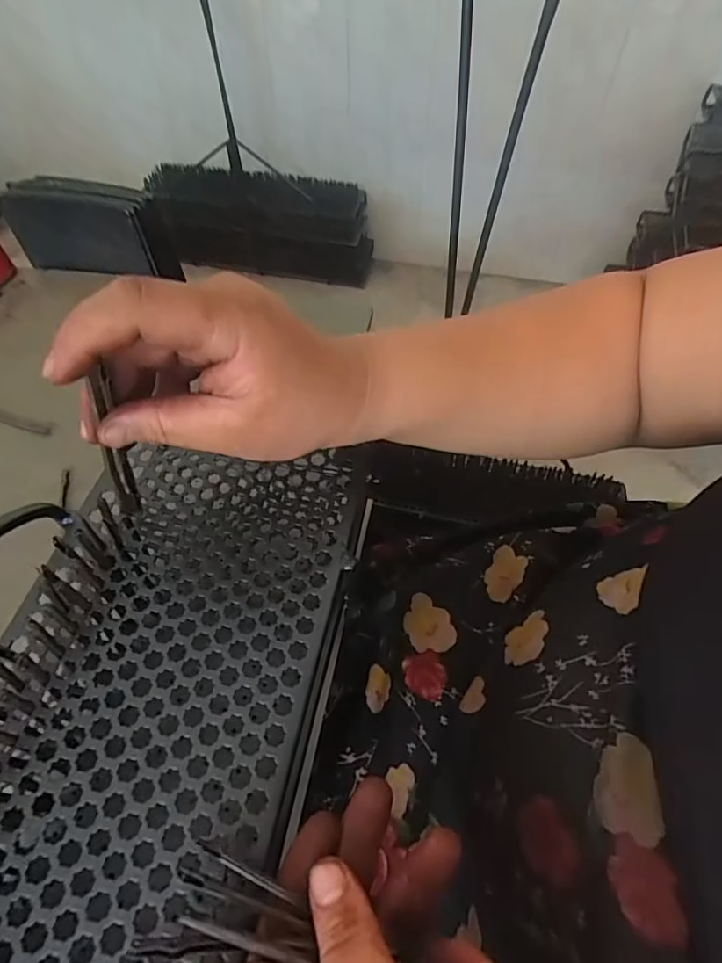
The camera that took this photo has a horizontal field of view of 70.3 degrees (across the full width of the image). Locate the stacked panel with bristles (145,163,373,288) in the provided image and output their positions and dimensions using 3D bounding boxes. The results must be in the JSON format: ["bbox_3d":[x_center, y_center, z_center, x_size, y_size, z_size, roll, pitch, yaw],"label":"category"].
[{"bbox_3d":[-0.265,-0.683,1.389,0.564,0.291,0.096,6,52,4],"label":"stacked panel with bristles"}]

